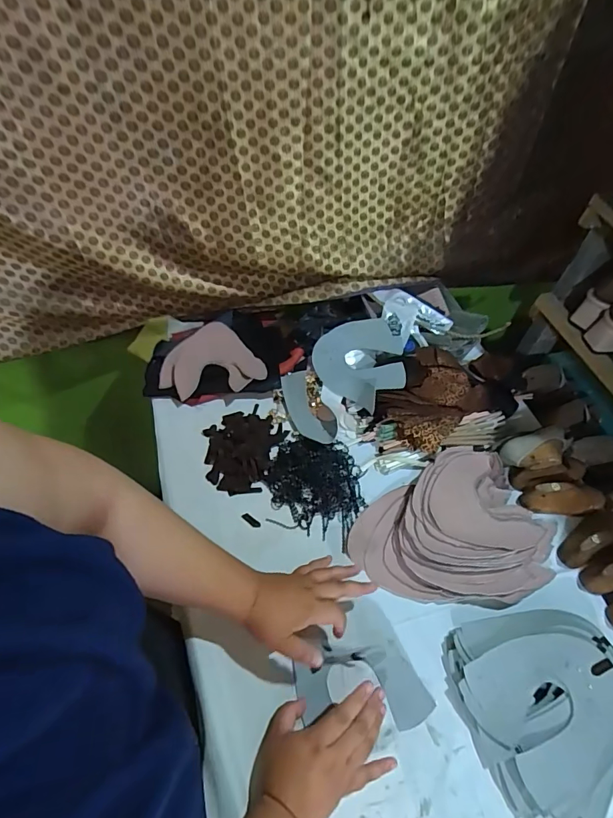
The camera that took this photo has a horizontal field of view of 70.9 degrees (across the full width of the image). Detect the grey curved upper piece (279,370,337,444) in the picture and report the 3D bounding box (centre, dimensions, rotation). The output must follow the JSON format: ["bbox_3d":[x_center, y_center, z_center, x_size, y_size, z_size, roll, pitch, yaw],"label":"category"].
[{"bbox_3d":[0.001,-0.001,0.783,0.067,0.028,0.167,-21,56,-19],"label":"grey curved upper piece"}]

